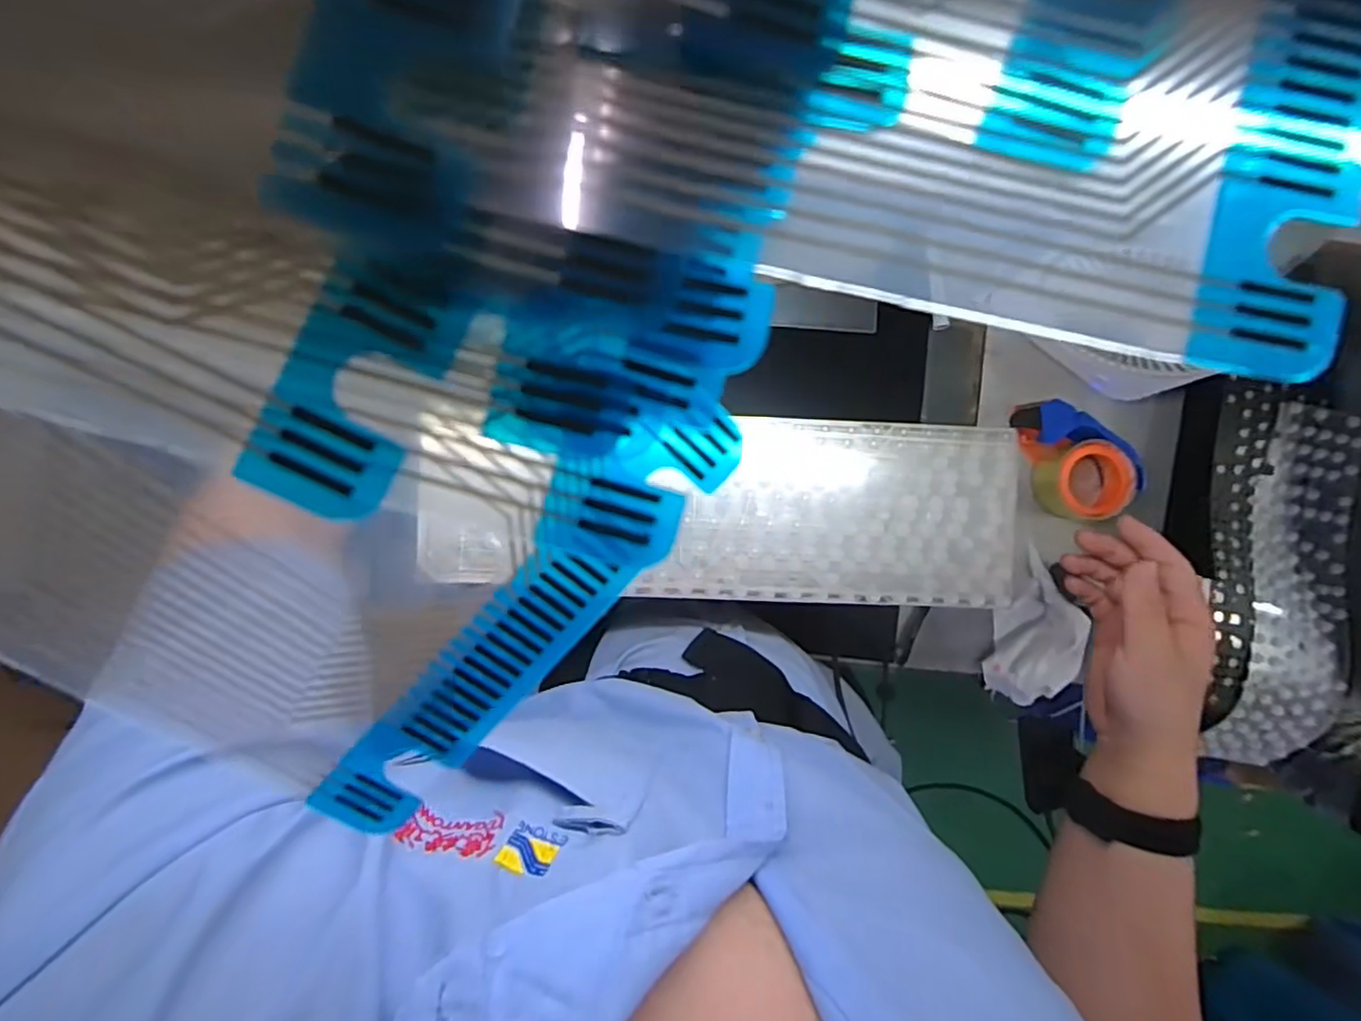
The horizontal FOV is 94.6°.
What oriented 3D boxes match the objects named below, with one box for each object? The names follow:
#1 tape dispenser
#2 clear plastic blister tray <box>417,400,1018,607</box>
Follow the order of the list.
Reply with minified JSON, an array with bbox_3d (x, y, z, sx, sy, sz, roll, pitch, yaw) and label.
[{"bbox_3d":[0.433,-0.059,0.685,0.086,0.077,0.137,-28,92,-6],"label":"tape dispenser"},{"bbox_3d":[0.040,-0.003,0.426,0.402,0.031,0.125,2,89,-6],"label":"clear plastic blister tray"}]

